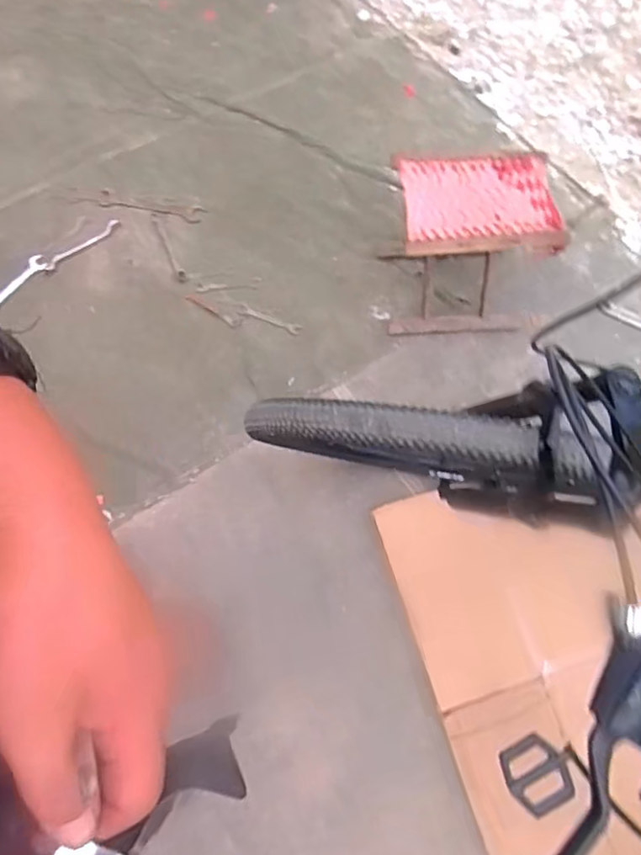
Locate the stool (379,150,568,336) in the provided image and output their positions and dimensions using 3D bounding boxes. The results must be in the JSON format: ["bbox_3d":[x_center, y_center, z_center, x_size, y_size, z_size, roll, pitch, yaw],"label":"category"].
[{"bbox_3d":[0.309,-0.385,1.308,0.303,0.303,0.251,-3,68,-3],"label":"stool"}]

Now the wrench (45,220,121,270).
[{"bbox_3d":[-0.579,-0.444,1.466,0.204,0.024,0.031,-33,72,-14],"label":"wrench"}]

